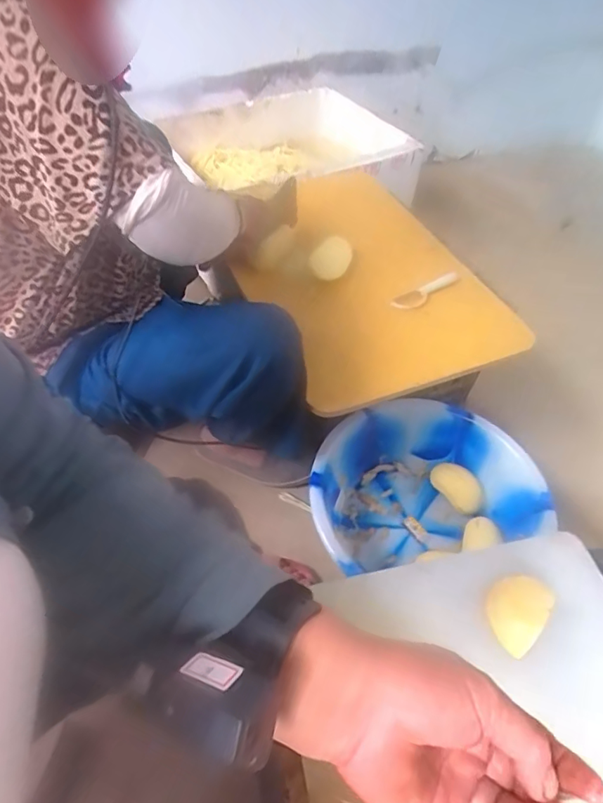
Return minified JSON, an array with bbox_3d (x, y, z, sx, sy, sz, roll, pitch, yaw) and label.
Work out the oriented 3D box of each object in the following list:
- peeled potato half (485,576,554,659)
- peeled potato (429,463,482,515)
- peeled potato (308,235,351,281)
[{"bbox_3d":[0.215,0.206,0.490,0.054,0.029,0.066,39,60,24],"label":"peeled potato half"},{"bbox_3d":[0.274,0.153,0.870,0.047,0.058,0.098,-33,60,-28],"label":"peeled potato"},{"bbox_3d":[0.047,-0.229,0.791,0.065,0.048,0.061,7,52,2],"label":"peeled potato"}]

